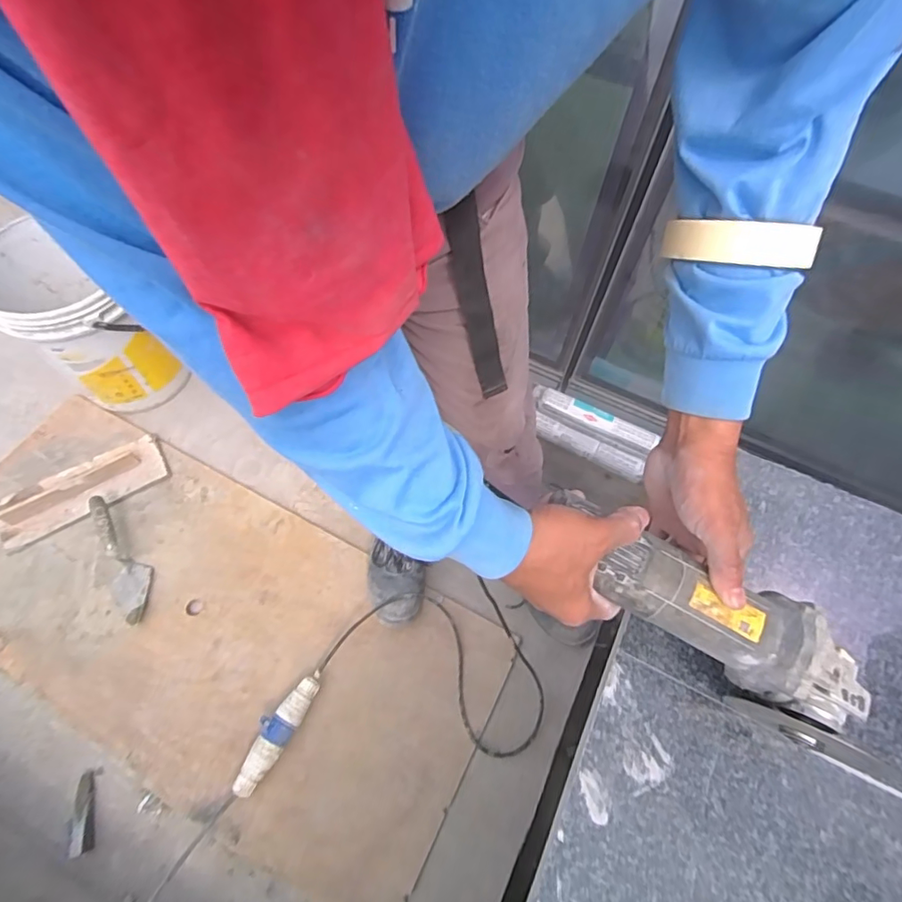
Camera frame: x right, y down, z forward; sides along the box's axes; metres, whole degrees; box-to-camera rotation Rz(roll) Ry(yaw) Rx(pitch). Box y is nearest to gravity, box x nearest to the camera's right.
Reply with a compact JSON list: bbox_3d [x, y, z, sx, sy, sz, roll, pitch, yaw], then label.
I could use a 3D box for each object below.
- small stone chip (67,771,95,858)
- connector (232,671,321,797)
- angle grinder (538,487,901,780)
[{"bbox_3d":[-0.621,0.612,0.879,0.034,0.013,0.117,-16,51,-10],"label":"small stone chip"},{"bbox_3d":[-0.309,0.499,0.932,0.053,0.061,0.215,27,65,11],"label":"connector"},{"bbox_3d":[0.189,0.124,0.400,0.288,0.093,0.072,36,67,0],"label":"angle grinder"}]

